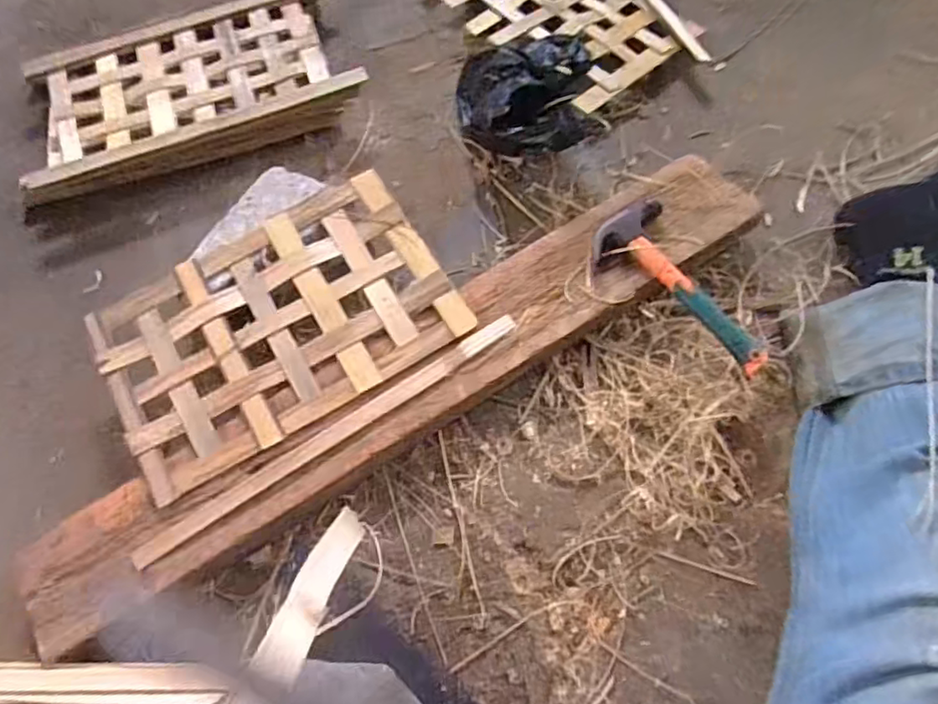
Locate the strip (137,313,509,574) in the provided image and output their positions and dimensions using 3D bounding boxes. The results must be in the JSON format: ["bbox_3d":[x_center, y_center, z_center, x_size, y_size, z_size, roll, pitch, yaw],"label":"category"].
[{"bbox_3d":[-0.131,0.077,0.602,0.414,0.009,0.027,-33,70,-11],"label":"strip"}]

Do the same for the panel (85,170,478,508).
[{"bbox_3d":[-0.201,-0.029,0.646,0.349,0.020,0.218,-30,70,-10],"label":"panel"}]

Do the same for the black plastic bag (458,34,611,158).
[{"bbox_3d":[0.075,-0.320,0.756,0.170,0.112,0.129,-10,68,-2],"label":"black plastic bag"}]

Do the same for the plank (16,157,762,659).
[{"bbox_3d":[-0.052,0.030,0.642,0.838,0.051,0.123,-32,70,-10],"label":"plank"}]

